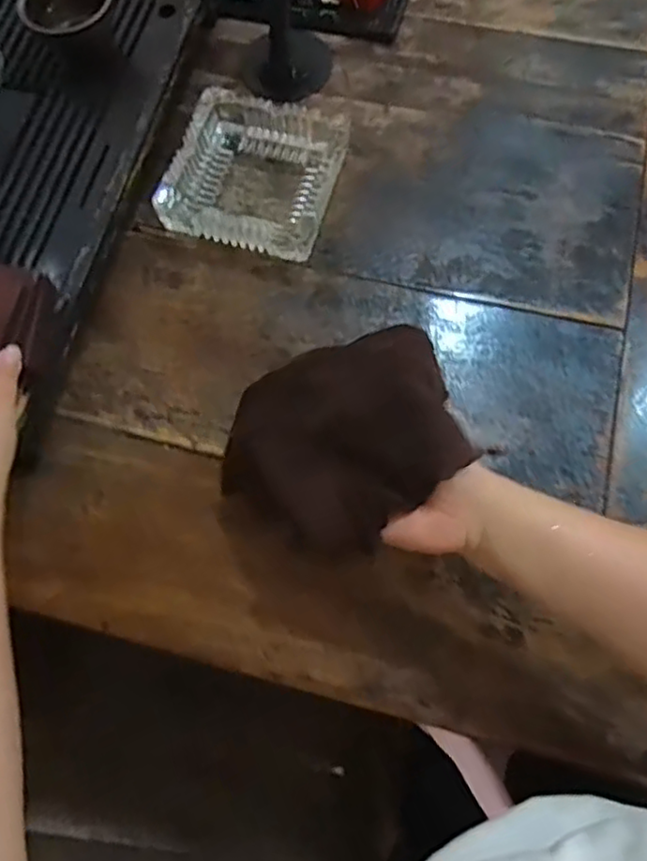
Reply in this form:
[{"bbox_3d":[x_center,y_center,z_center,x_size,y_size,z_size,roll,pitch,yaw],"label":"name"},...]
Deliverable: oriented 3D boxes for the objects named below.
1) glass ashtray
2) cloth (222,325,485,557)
[{"bbox_3d":[-0.066,-0.247,0.619,0.155,0.034,0.160,11,72,6],"label":"glass ashtray"},{"bbox_3d":[0.017,0.011,0.441,0.152,0.055,0.129,-21,77,13],"label":"cloth"}]

